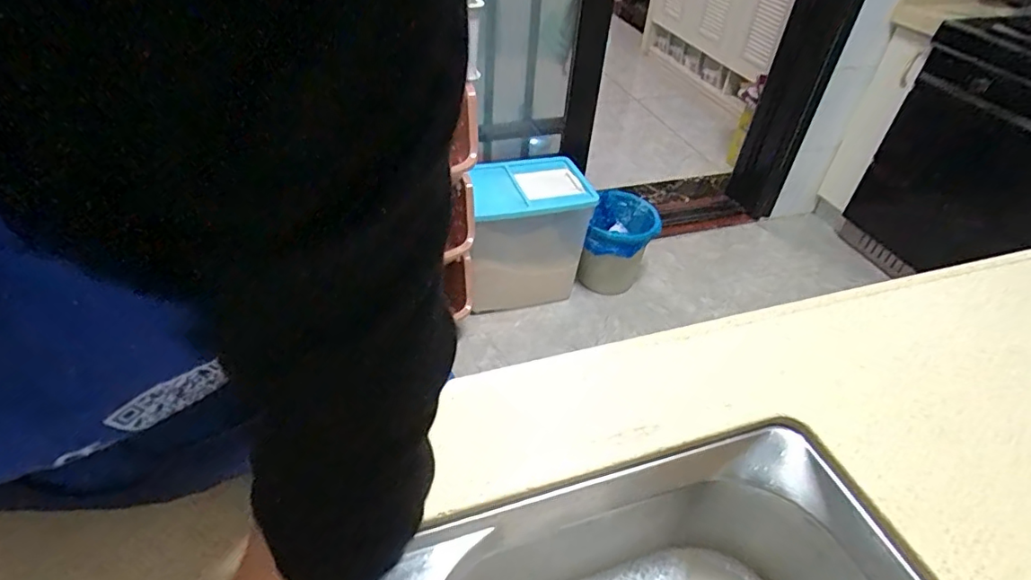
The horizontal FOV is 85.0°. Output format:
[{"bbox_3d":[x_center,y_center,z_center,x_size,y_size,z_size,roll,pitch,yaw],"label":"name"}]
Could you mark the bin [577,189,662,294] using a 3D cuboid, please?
[{"bbox_3d":[0.340,-0.141,1.894,0.225,0.287,0.273,11,42,7],"label":"bin"}]

